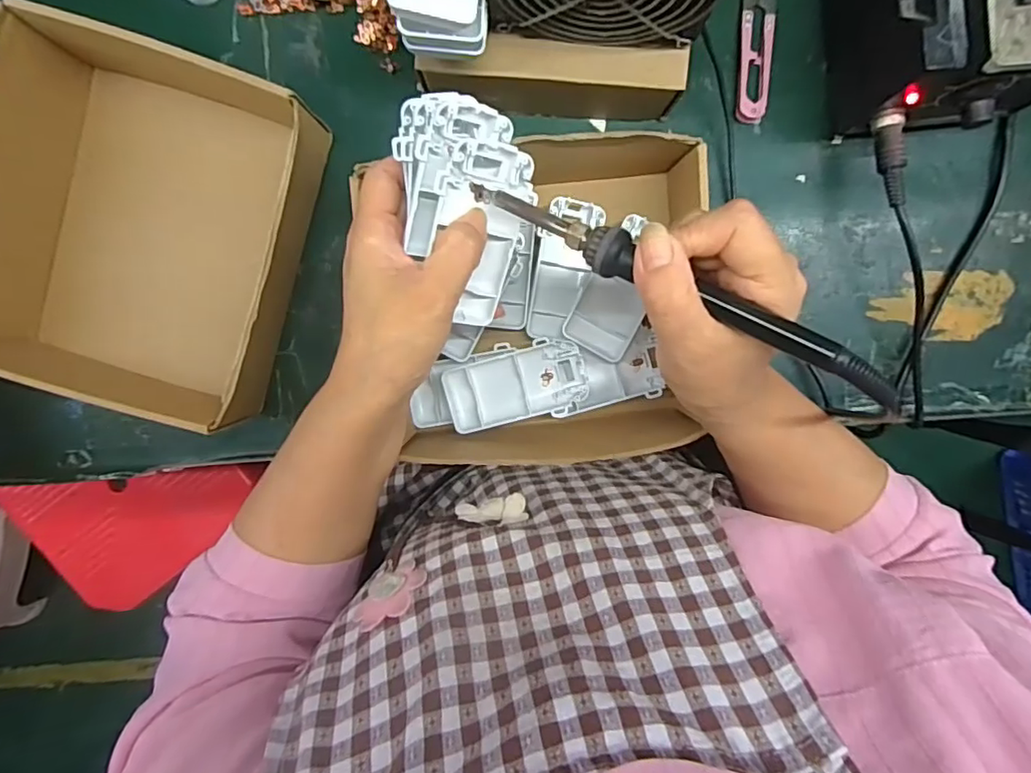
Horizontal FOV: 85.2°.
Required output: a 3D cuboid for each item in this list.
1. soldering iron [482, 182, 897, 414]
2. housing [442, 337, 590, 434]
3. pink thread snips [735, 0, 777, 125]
[{"bbox_3d":[0.069,-0.048,0.256,0.213,0.022,0.019,30,96,13],"label":"soldering iron"},{"bbox_3d":[0.000,0.000,0.379,0.094,0.018,0.049,-20,97,2],"label":"housing"},{"bbox_3d":[0.163,-0.231,0.376,0.023,0.012,0.103,2,97,-1],"label":"pink thread snips"}]

